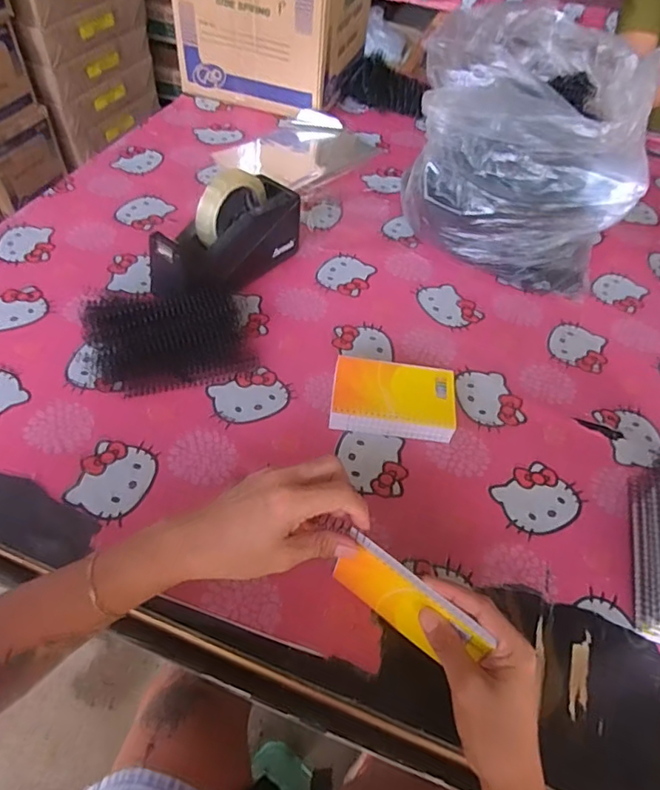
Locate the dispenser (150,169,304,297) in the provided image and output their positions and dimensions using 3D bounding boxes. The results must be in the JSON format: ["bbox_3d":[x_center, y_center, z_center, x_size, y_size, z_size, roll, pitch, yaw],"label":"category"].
[{"bbox_3d":[-0.124,-0.192,0.659,0.083,0.121,0.208,31,55,18],"label":"dispenser"}]

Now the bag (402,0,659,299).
[{"bbox_3d":[0.250,-0.319,0.712,0.266,0.256,0.259,14,51,5],"label":"bag"}]

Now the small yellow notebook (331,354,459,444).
[{"bbox_3d":[0.069,0.005,0.580,0.129,0.030,0.083,8,51,1],"label":"small yellow notebook"}]

